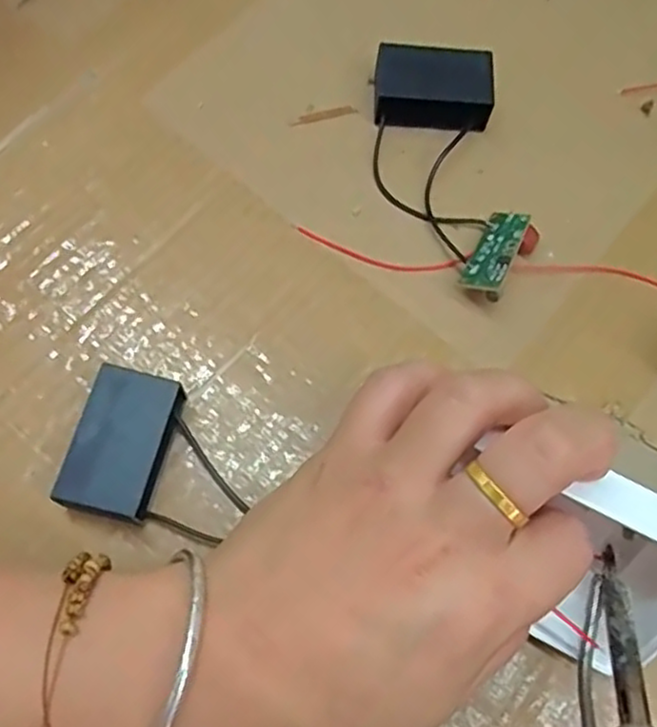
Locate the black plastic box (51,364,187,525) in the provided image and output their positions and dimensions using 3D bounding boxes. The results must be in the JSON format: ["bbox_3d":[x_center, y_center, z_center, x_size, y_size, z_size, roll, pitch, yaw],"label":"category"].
[{"bbox_3d":[-0.068,0.028,0.235,0.030,0.019,0.047,14,69,3],"label":"black plastic box"}]

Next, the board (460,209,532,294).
[{"bbox_3d":[0.065,-0.043,0.271,0.016,0.006,0.042,13,54,25],"label":"board"}]

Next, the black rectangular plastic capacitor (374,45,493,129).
[{"bbox_3d":[0.044,-0.115,0.295,0.047,0.018,0.032,5,69,-1],"label":"black rectangular plastic capacitor"}]

